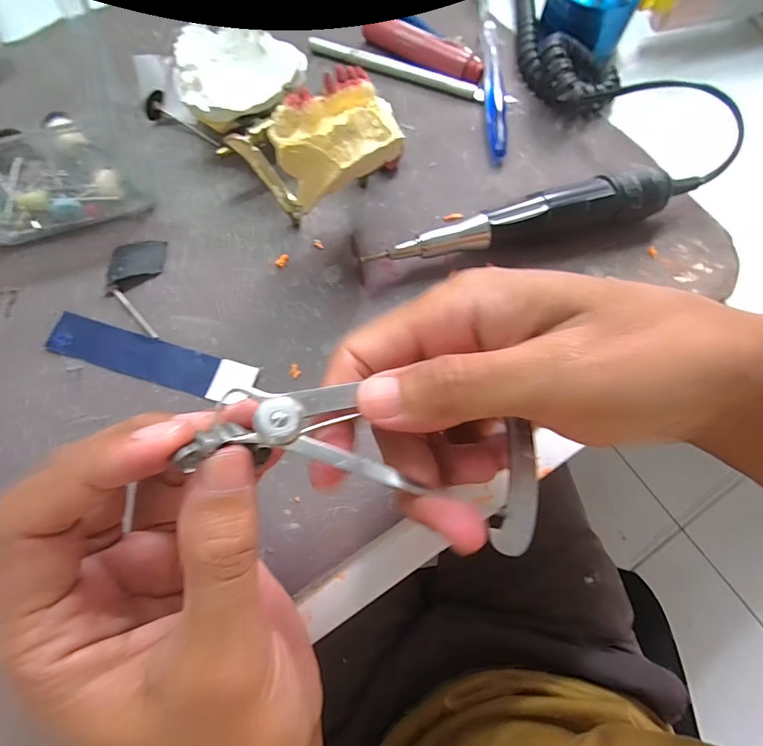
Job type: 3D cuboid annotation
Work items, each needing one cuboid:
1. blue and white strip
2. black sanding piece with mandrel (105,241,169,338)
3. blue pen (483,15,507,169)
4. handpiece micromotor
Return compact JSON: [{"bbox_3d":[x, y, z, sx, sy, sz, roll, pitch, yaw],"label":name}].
[{"bbox_3d":[-0.111,-0.007,0.213,0.100,0.004,0.020,16,70,3],"label":"blue and white strip"},{"bbox_3d":[-0.128,-0.045,0.226,0.028,0.005,0.057,-3,70,-4],"label":"black sanding piece with mandrel"},{"bbox_3d":[0.073,-0.181,0.281,0.015,0.013,0.110,4,70,-1],"label":"blue pen"},{"bbox_3d":[0.087,-0.082,0.237,0.187,0.028,0.022,-13,71,-7],"label":"handpiece micromotor"}]

